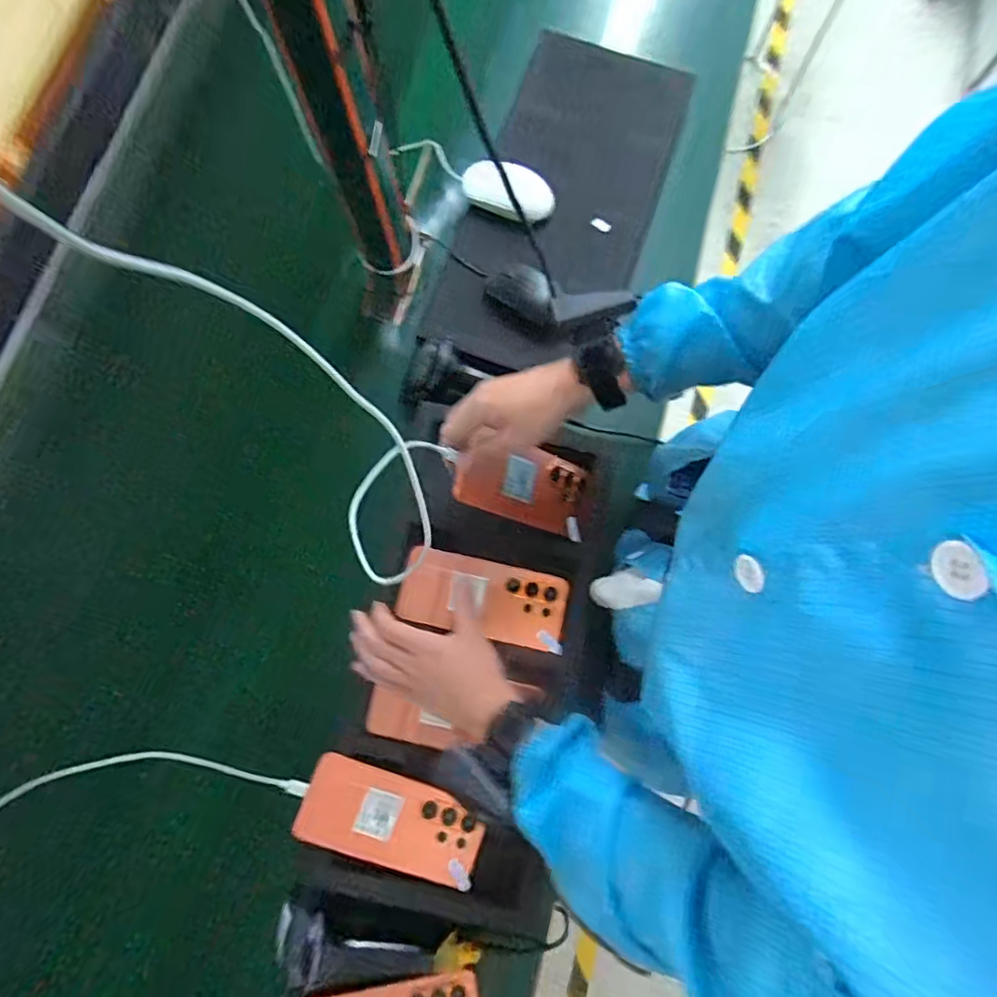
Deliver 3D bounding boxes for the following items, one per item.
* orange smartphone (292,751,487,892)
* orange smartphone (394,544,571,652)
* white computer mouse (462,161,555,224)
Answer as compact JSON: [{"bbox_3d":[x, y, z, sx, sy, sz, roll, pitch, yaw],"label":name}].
[{"bbox_3d":[-0.099,0.304,0.540,0.170,0.007,0.076,21,74,-5],"label":"orange smartphone"},{"bbox_3d":[-0.015,0.103,0.597,0.170,0.010,0.077,12,79,2],"label":"orange smartphone"},{"bbox_3d":[0.013,-0.378,0.707,0.114,0.041,0.056,9,78,-12],"label":"white computer mouse"}]

